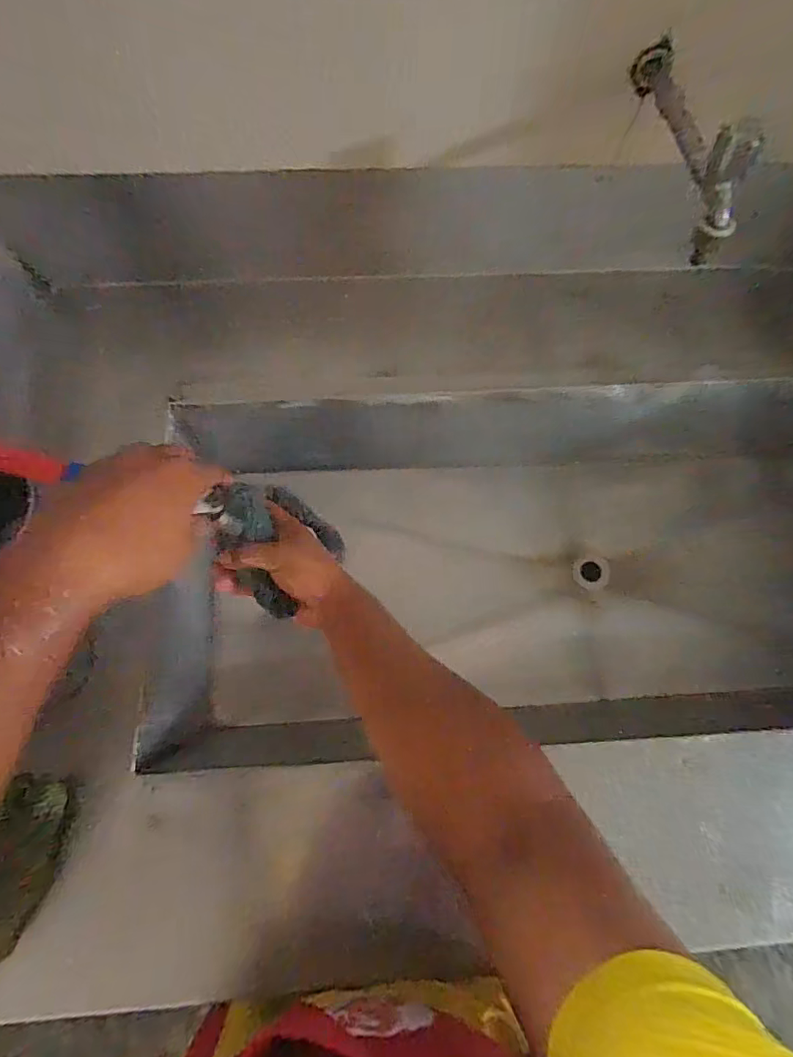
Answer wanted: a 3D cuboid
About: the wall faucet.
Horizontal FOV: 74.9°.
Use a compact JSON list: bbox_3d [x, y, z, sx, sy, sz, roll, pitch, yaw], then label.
[{"bbox_3d":[0.305,-0.411,0.531,0.050,0.102,0.274,-4,70,-4],"label":"wall faucet"}]

